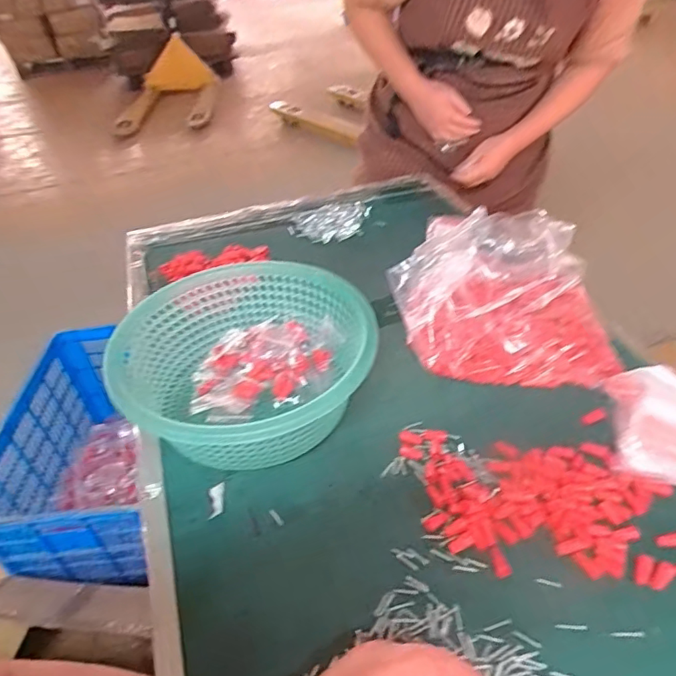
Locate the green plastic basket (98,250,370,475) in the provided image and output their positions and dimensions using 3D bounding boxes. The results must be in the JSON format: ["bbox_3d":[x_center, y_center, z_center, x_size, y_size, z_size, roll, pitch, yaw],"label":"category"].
[{"bbox_3d":[-0.100,0.020,0.594,0.235,0.102,0.236,-3,39,2],"label":"green plastic basket"}]

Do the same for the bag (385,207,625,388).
[{"bbox_3d":[0.194,-0.057,0.649,0.231,0.108,0.248,-8,39,-4],"label":"bag"}]

